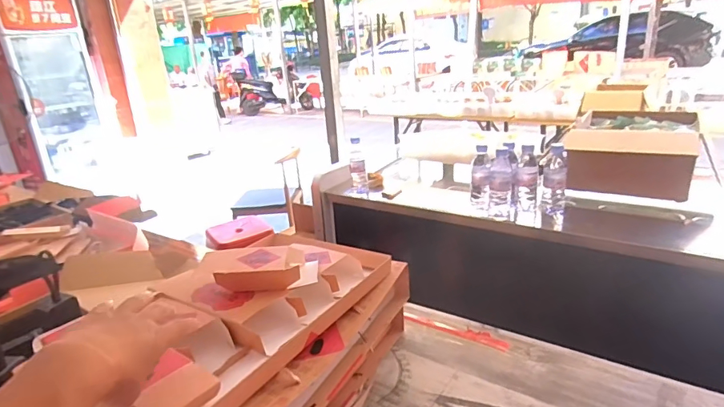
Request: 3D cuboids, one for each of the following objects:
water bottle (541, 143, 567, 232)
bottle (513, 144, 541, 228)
[{"bbox_3d":[0.512,-0.039,1.196,0.059,0.211,0.069,3,21,20],"label":"water bottle"},{"bbox_3d":[0.446,-0.043,1.213,0.066,0.203,0.063,3,21,20],"label":"bottle"}]

